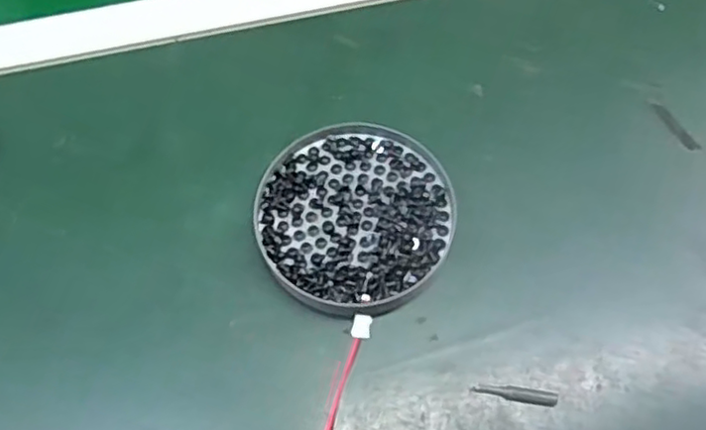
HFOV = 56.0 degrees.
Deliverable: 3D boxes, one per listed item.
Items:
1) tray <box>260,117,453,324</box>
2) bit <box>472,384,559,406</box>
[{"bbox_3d":[0.001,0.000,0.390,0.110,0.017,0.118,-1,65,1],"label":"tray"},{"bbox_3d":[0.086,0.094,0.352,0.044,0.004,0.008,8,66,6],"label":"bit"}]

